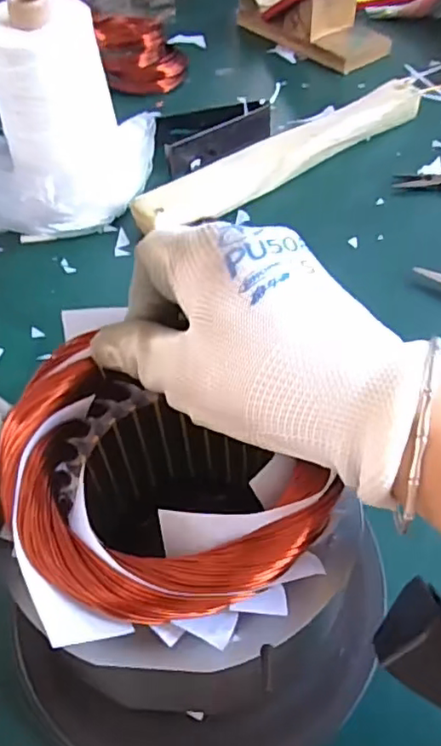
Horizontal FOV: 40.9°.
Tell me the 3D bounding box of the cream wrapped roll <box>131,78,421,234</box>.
[{"bbox_3d":[0.067,-0.209,0.567,0.337,0.035,0.044,-31,57,-20],"label":"cream wrapped roll"}]

